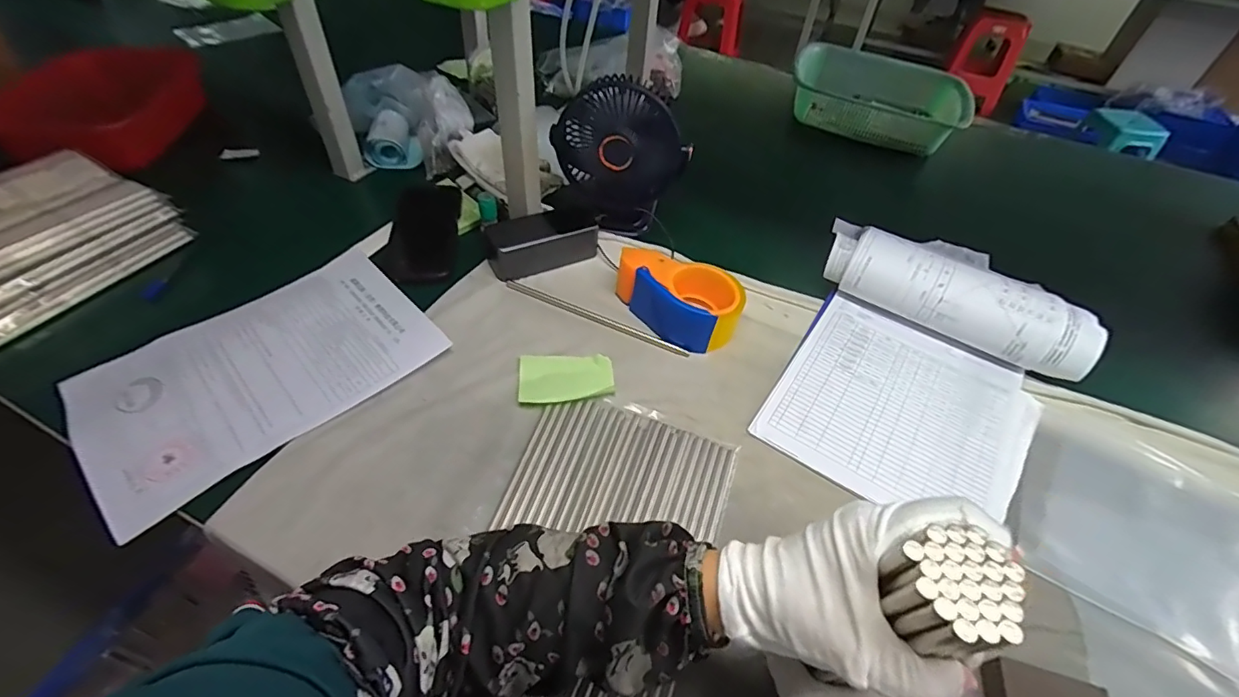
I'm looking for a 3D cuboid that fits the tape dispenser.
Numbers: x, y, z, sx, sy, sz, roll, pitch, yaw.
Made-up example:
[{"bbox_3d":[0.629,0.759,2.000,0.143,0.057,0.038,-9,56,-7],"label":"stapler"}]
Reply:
[{"bbox_3d":[0.065,-0.062,0.581,0.082,0.054,0.139,-34,60,-30],"label":"tape dispenser"}]

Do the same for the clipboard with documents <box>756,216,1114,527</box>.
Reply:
[{"bbox_3d":[0.294,0.018,0.520,0.262,0.069,0.300,31,53,20],"label":"clipboard with documents"}]

